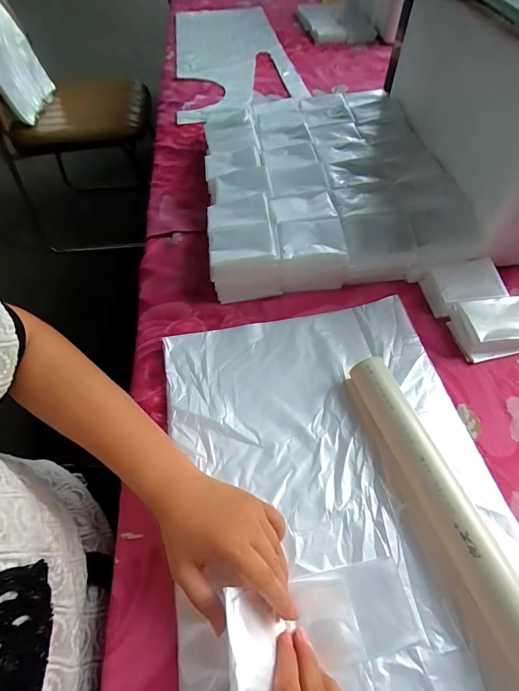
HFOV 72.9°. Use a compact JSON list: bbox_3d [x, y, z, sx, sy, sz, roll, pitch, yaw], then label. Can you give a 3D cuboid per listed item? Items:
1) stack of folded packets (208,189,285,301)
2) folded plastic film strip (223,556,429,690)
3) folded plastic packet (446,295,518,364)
[{"bbox_3d":[-0.025,-0.139,0.503,0.091,0.076,0.140,-7,57,-3],"label":"stack of folded packets"},{"bbox_3d":[0.047,0.220,0.277,0.155,0.040,0.065,4,51,-22],"label":"folded plastic film strip"},{"bbox_3d":[0.294,-0.024,0.439,0.090,0.031,0.073,-10,54,-5],"label":"folded plastic packet"}]

